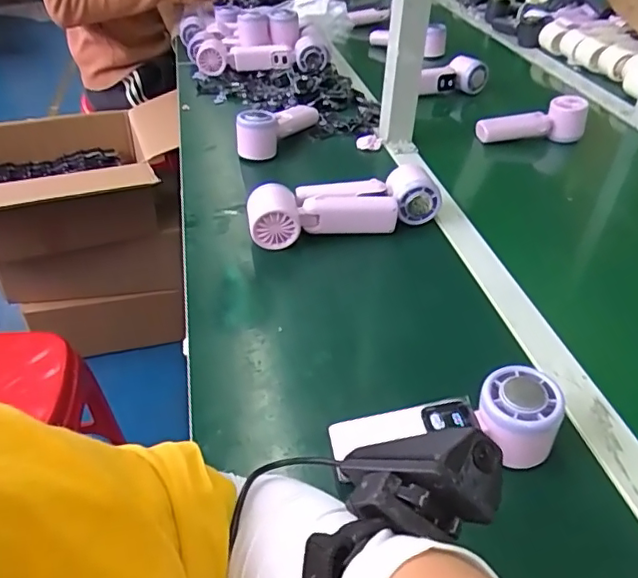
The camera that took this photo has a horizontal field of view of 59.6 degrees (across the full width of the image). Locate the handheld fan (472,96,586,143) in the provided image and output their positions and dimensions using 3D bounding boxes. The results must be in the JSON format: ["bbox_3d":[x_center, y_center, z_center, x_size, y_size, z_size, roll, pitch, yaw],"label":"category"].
[{"bbox_3d":[0.327,-0.259,0.873,0.164,0.079,0.047,-3,39,-5],"label":"handheld fan"}]

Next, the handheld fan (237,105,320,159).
[{"bbox_3d":[-0.059,-0.250,0.837,0.052,0.060,0.167,19,42,20],"label":"handheld fan"}]

